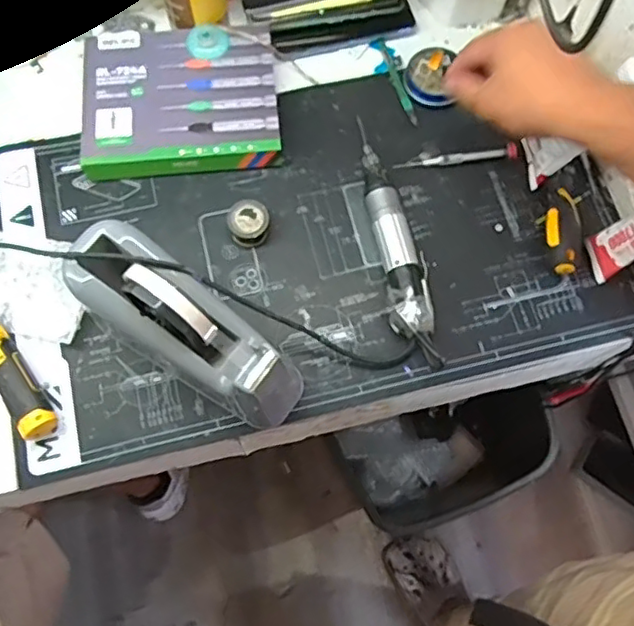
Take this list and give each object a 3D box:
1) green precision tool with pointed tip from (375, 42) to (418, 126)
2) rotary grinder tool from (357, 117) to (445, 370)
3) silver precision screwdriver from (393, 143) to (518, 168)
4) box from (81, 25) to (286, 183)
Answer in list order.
[{"bbox_3d":[0.087,-0.246,0.650,0.011,0.004,0.108,-16,73,-6],"label":"green precision tool with pointed tip"},{"bbox_3d":[0.074,-0.073,0.580,0.045,0.034,0.255,-8,73,-4],"label":"rotary grinder tool"},{"bbox_3d":[0.141,-0.158,0.618,0.123,0.012,0.012,-6,72,-3],"label":"silver precision screwdriver"},{"bbox_3d":[-0.137,-0.214,0.618,0.191,0.037,0.158,-6,72,-3],"label":"box"}]

